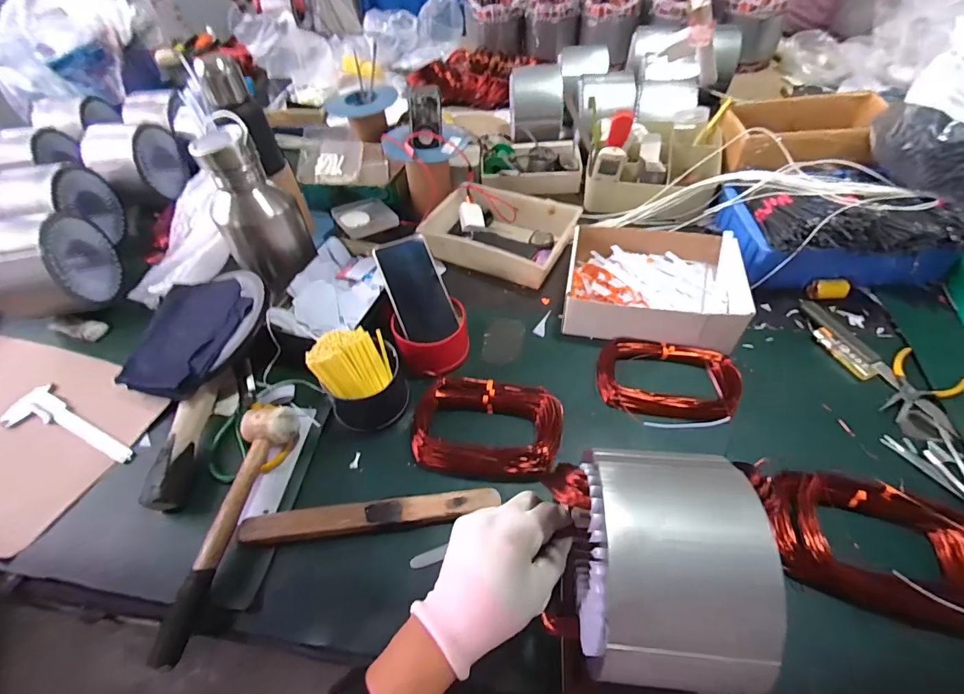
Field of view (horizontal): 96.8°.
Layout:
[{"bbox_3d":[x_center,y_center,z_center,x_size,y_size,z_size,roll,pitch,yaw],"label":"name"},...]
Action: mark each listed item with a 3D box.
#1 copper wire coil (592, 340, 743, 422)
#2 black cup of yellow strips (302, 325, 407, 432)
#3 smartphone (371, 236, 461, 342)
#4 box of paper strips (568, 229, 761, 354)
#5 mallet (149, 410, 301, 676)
[{"bbox_3d":[0.243,0.039,0.564,0.172,0.028,0.116,13,54,14],"label":"copper wire coil"},{"bbox_3d":[-0.153,0.034,0.541,0.095,0.083,0.102,-2,51,3],"label":"black cup of yellow strips"},{"bbox_3d":[-0.091,-0.081,0.596,0.077,0.008,0.149,-21,87,-15],"label":"smartphone"},{"bbox_3d":[0.253,-0.097,0.647,0.239,0.066,0.185,8,53,11],"label":"box of paper strips"},{"bbox_3d":[-0.274,0.185,0.460,0.061,0.055,0.252,7,52,10],"label":"mallet"}]

